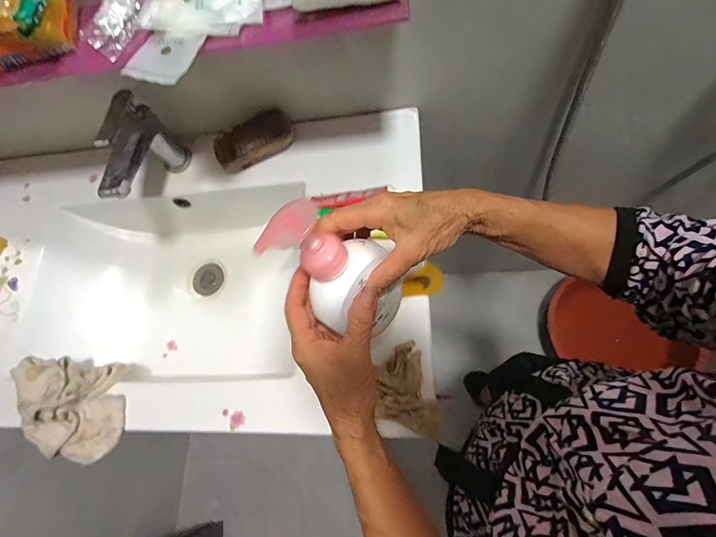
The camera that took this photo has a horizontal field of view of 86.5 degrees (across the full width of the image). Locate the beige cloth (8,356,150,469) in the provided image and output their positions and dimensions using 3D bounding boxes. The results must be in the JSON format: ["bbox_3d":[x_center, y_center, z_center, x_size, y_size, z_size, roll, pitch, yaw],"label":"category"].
[{"bbox_3d":[-0.379,0.186,0.514,0.144,0.077,0.131,5,68,-1],"label":"beige cloth"}]

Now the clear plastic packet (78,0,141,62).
[{"bbox_3d":[-0.252,-0.256,0.394,0.043,0.006,0.068,39,93,-7],"label":"clear plastic packet"}]

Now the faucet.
[{"bbox_3d":[-0.322,-0.155,0.556,0.061,0.124,0.152,18,69,4],"label":"faucet"}]

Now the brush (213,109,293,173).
[{"bbox_3d":[-0.160,-0.196,0.588,0.125,0.046,0.058,-26,71,5],"label":"brush"}]

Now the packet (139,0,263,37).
[{"bbox_3d":[-0.153,-0.261,0.374,0.115,0.014,0.074,-4,69,-4],"label":"packet"}]

